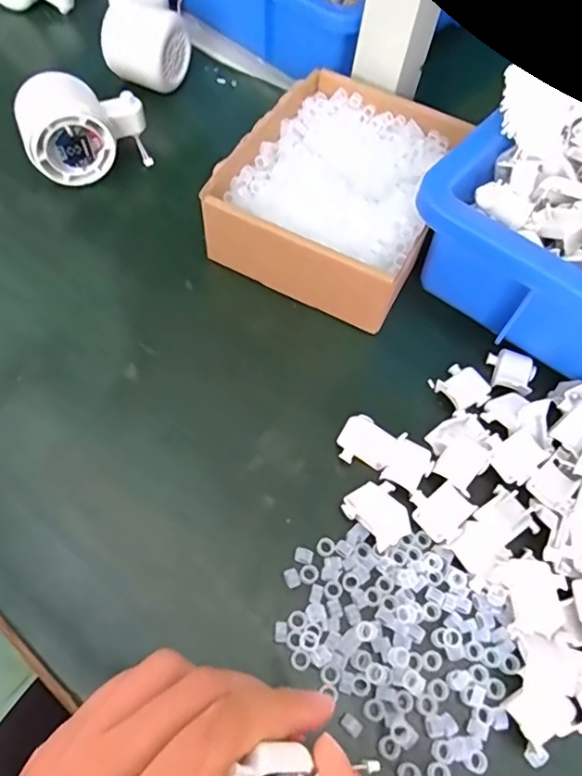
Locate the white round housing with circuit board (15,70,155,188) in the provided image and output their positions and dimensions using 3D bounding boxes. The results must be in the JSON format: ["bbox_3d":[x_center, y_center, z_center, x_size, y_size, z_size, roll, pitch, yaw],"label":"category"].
[{"bbox_3d":[-0.146,-0.186,0.385,0.084,0.058,0.045,-19,64,-15],"label":"white round housing with circuit board"}]

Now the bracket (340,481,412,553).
[{"bbox_3d":[0.046,0.066,0.284,0.029,0.004,0.033,-29,67,-20],"label":"bracket"}]

